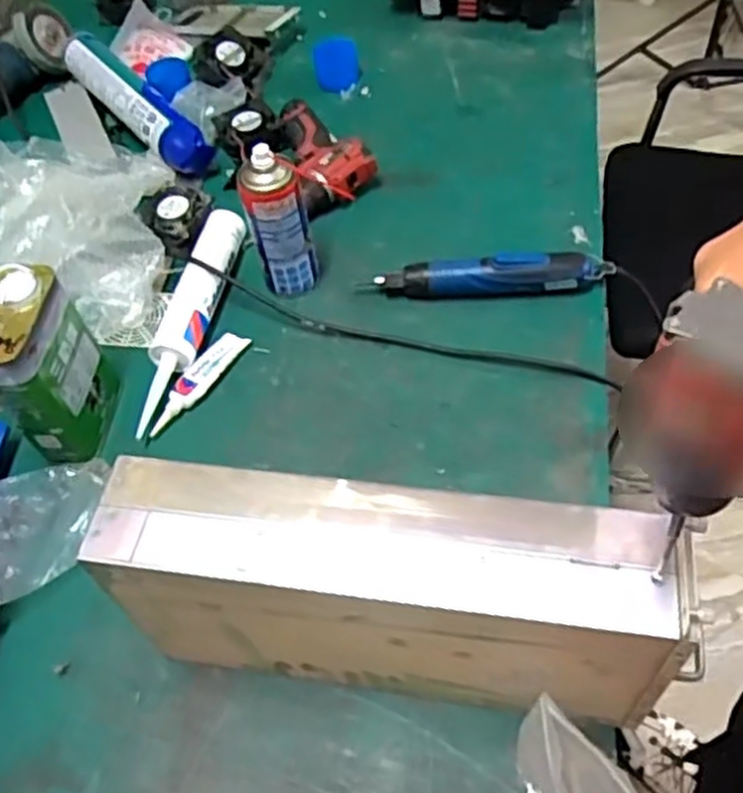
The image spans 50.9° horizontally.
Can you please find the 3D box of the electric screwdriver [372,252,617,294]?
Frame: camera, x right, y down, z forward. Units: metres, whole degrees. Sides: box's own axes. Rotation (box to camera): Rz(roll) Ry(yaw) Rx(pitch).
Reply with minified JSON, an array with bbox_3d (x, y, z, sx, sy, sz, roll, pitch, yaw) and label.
[{"bbox_3d":[0.138,-0.139,0.892,0.258,0.051,0.034,-1,54,7],"label":"electric screwdriver"}]

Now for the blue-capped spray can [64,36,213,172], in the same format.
[{"bbox_3d":[-0.332,-0.420,1.095,0.069,0.052,0.315,-36,58,-18],"label":"blue-capped spray can"}]

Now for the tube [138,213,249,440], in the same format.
[{"bbox_3d":[-0.207,-0.093,0.888,0.051,0.042,0.304,7,55,12],"label":"tube"}]

